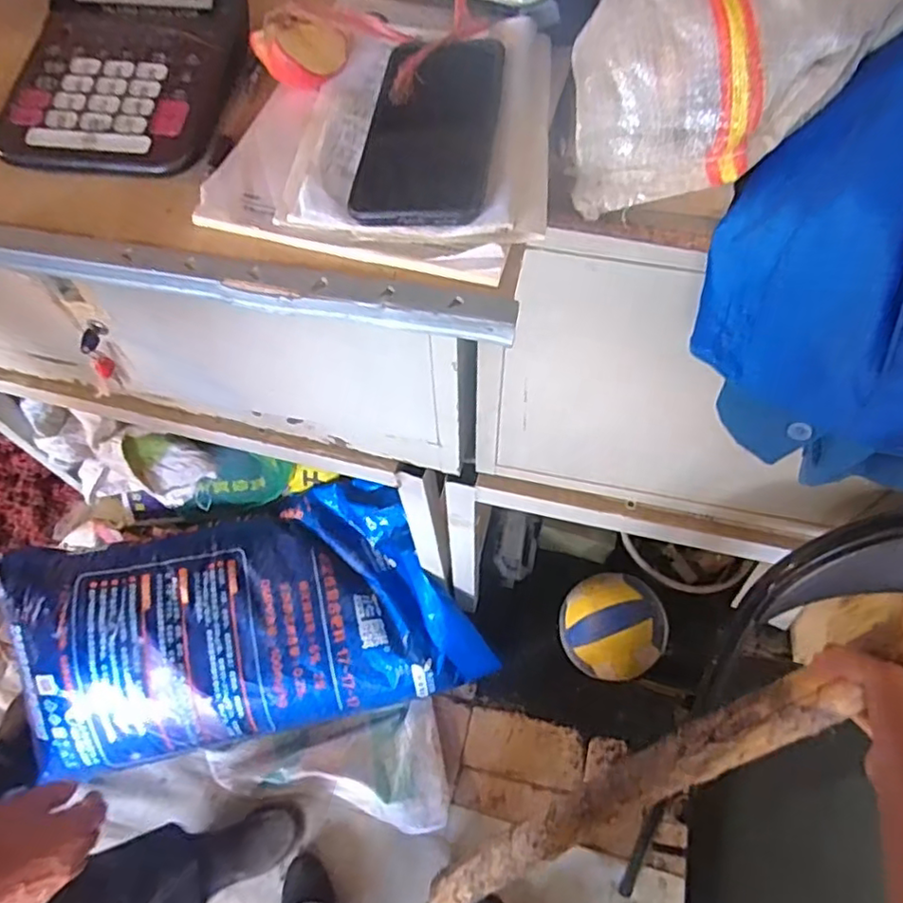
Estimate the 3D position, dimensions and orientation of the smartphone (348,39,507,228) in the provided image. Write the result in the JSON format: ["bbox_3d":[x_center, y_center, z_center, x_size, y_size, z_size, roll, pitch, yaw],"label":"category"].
[{"bbox_3d":[-0.012,-0.204,0.386,0.079,0.014,0.155,6,64,7],"label":"smartphone"}]

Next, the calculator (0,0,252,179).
[{"bbox_3d":[-0.215,-0.263,0.413,0.146,0.042,0.176,7,64,7],"label":"calculator"}]

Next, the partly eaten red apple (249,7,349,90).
[{"bbox_3d":[-0.100,-0.267,0.411,0.044,0.037,0.058,13,65,10],"label":"partly eaten red apple"}]

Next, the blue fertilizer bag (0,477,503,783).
[{"bbox_3d":[-0.386,0.308,1.146,0.818,0.190,0.408,-15,64,-4],"label":"blue fertilizer bag"}]

